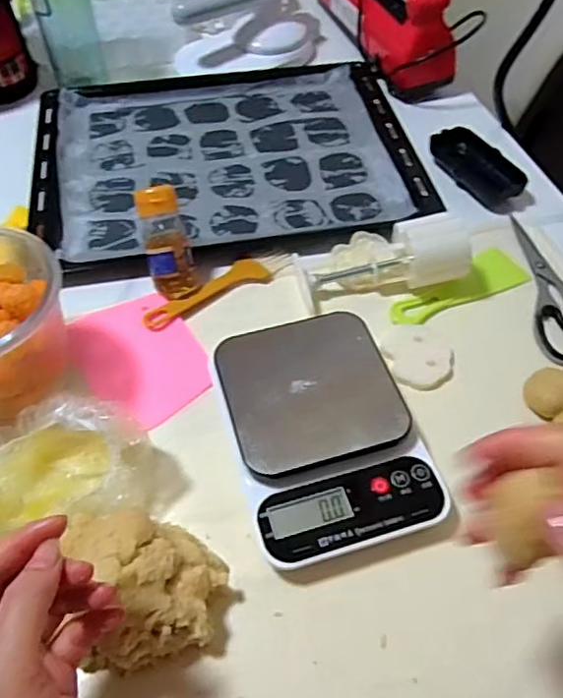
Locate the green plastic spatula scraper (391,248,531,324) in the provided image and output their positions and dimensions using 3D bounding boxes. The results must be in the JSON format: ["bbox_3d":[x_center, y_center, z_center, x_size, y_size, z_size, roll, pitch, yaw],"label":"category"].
[{"bbox_3d":[0.157,-0.054,0.535,0.134,0.006,0.045,-26,58,-16],"label":"green plastic spatula scraper"}]

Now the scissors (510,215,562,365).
[{"bbox_3d":[0.240,-0.057,0.535,0.069,0.010,0.167,-9,55,-5],"label":"scissors"}]

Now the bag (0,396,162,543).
[{"bbox_3d":[-0.158,0.083,0.401,0.140,0.062,0.091,-14,55,-9],"label":"bag"}]

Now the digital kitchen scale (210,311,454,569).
[{"bbox_3d":[0.028,0.057,0.435,0.128,0.036,0.179,-14,55,-9],"label":"digital kitchen scale"}]

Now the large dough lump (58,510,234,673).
[{"bbox_3d":[-0.082,0.136,0.361,0.087,0.059,0.095,-11,55,-6],"label":"large dough lump"}]

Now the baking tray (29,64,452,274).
[{"bbox_3d":[-0.060,-0.223,0.656,0.397,0.023,0.302,-9,55,-5],"label":"baking tray"}]

